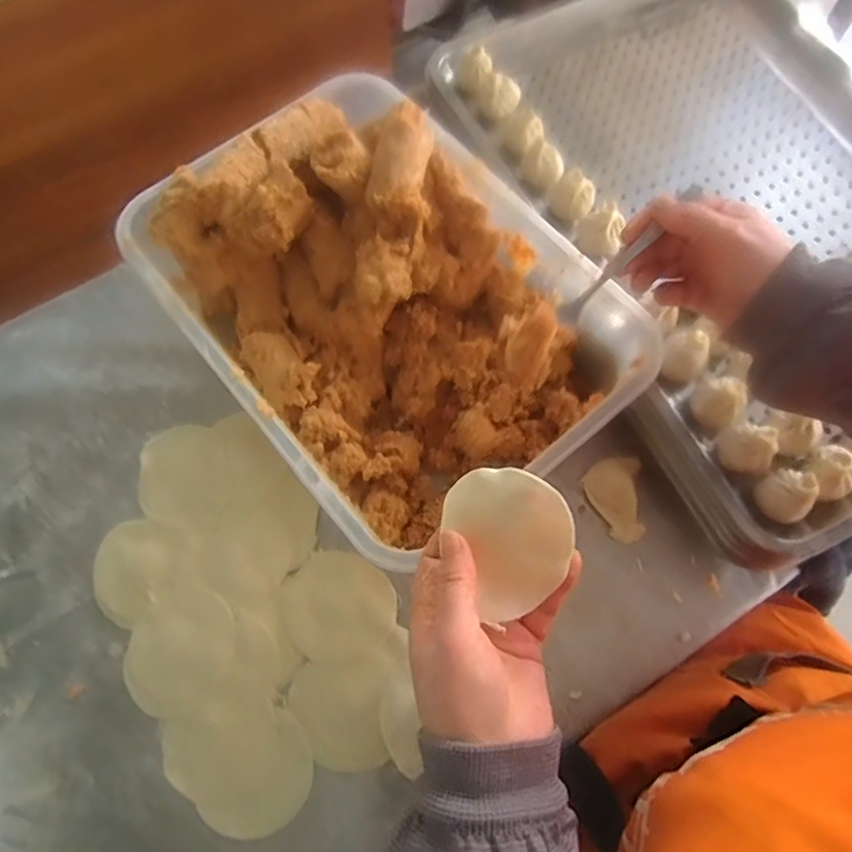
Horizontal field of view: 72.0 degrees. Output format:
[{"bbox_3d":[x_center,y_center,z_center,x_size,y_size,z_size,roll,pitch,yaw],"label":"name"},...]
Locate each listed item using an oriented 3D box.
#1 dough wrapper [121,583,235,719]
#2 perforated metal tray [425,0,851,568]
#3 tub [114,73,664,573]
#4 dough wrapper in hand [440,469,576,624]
[{"bbox_3d":[-0.198,0.182,0.472,0.088,0.011,0.094,0,71,0],"label":"dough wrapper"},{"bbox_3d":[0.294,-0.221,0.547,0.405,0.057,0.592,-25,73,-9],"label":"perforated metal tray"},{"bbox_3d":[-0.036,-0.094,0.495,0.275,0.147,0.367,-40,76,-13],"label":"tub"},{"bbox_3d":[0.048,0.061,0.327,0.064,0.010,0.078,-29,83,17],"label":"dough wrapper in hand"}]

